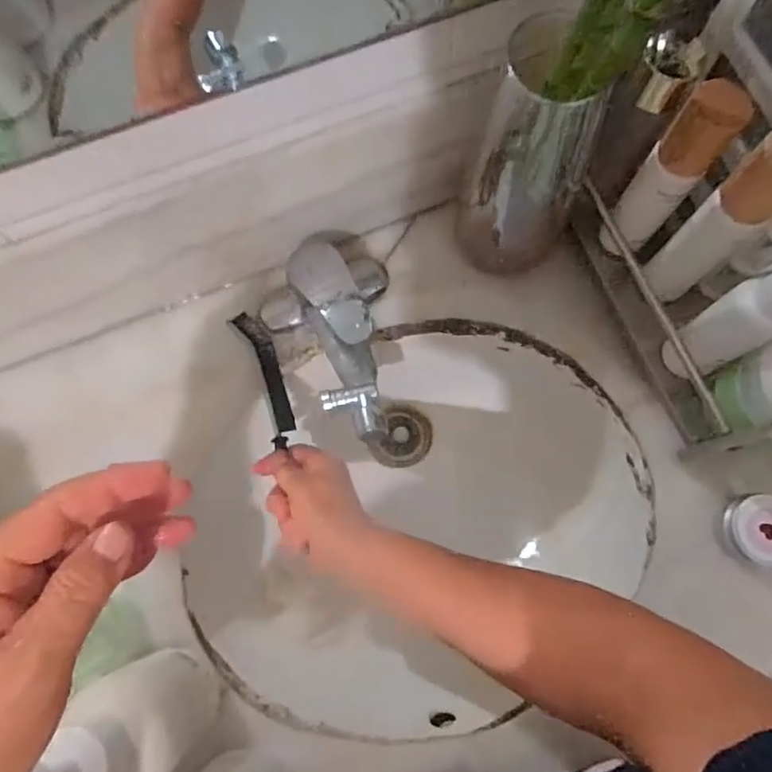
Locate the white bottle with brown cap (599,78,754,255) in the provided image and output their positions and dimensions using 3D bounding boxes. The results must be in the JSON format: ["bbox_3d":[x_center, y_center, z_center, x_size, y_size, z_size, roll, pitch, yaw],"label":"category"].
[{"bbox_3d":[0.201,-0.150,0.403,0.038,0.159,0.033,36,79,10],"label":"white bottle with brown cap"}]

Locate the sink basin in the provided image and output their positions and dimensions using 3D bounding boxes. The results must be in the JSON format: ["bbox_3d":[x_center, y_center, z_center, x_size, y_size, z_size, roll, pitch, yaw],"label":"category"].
[{"bbox_3d":[0.030,0.135,0.565,0.408,0.145,0.343,-15,76,-3],"label":"sink basin"}]

